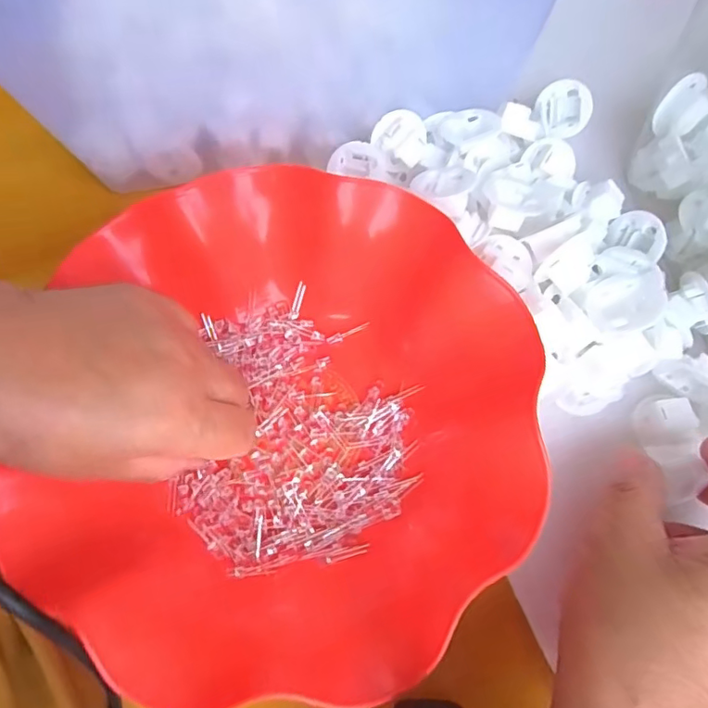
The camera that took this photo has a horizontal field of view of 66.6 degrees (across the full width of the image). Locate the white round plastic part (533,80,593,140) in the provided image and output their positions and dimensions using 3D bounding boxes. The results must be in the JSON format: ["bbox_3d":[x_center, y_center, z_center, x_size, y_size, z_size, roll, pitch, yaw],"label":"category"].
[{"bbox_3d":[0.132,-0.154,0.335,0.032,0.029,0.018,46,49,-21],"label":"white round plastic part"}]

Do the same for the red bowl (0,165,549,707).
[{"bbox_3d":[-0.034,0.019,0.253,0.221,0.064,0.223,-5,69,0],"label":"red bowl"}]

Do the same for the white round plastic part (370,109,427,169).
[{"bbox_3d":[0.027,-0.122,0.304,0.030,0.008,0.028,38,107,1],"label":"white round plastic part"}]

